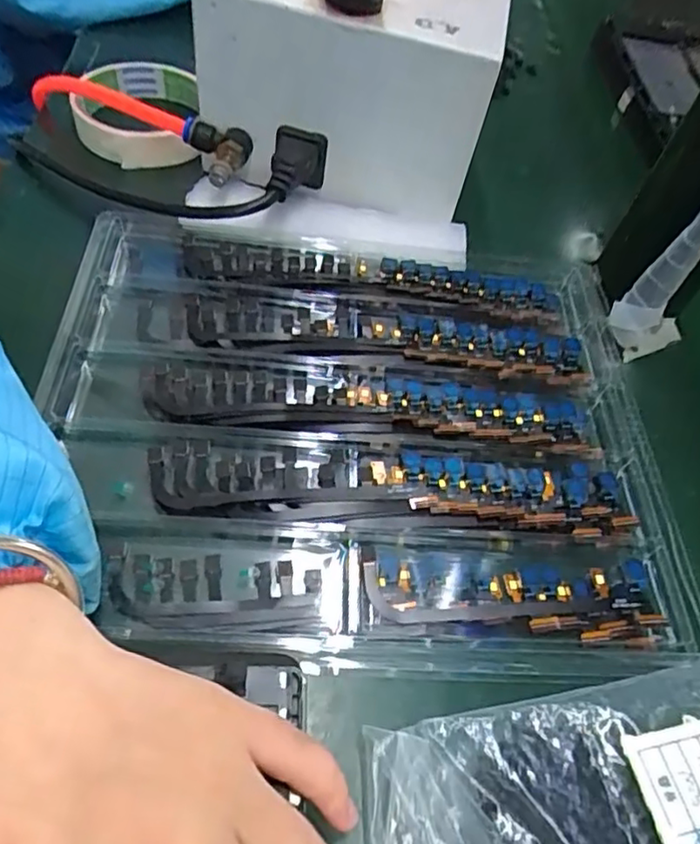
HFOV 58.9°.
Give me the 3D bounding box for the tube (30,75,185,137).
[{"bbox_3d":[-0.155,-0.187,0.367,0.146,0.037,0.015,22,56,31],"label":"tube"}]

